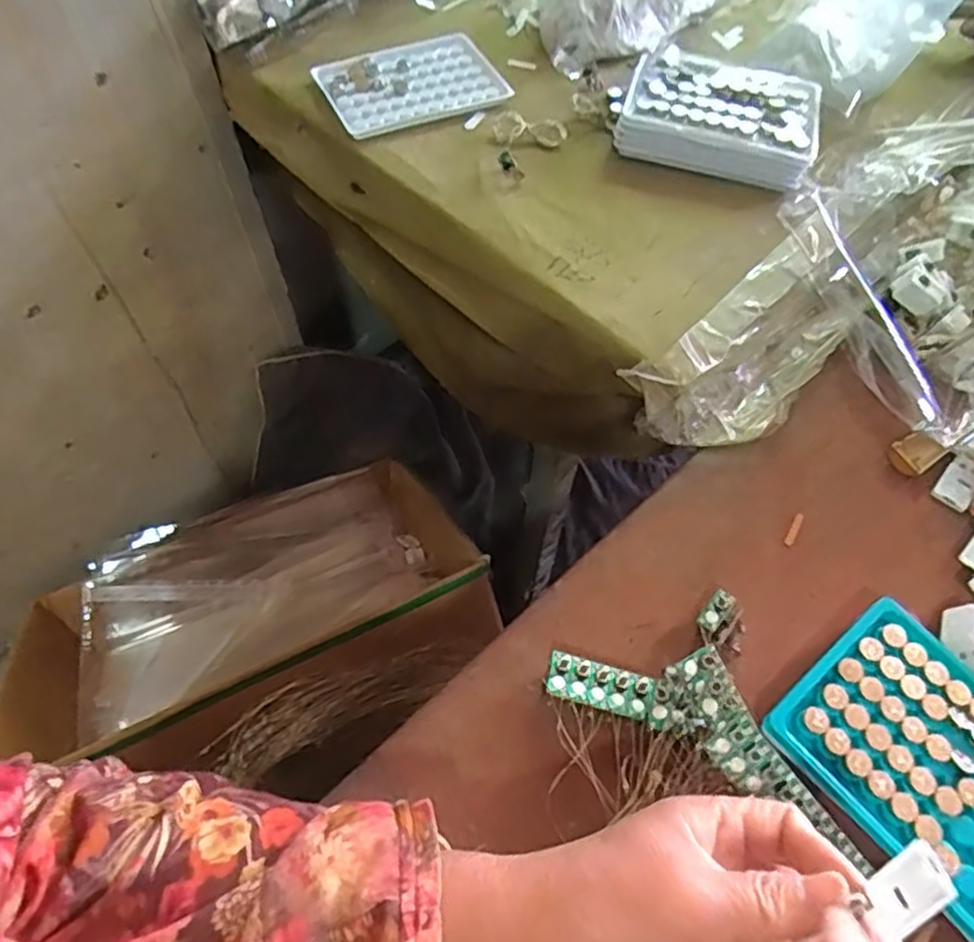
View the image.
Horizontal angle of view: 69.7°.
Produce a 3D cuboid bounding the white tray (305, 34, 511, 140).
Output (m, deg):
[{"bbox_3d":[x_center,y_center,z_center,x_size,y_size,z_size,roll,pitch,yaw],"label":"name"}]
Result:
[{"bbox_3d":[-0.058,-0.298,0.532,0.130,0.007,0.089,-20,64,-7],"label":"white tray"}]

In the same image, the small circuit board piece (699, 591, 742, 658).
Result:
[{"bbox_3d":[0.119,0.077,0.350,0.024,0.015,0.023,34,64,19],"label":"small circuit board piece"}]

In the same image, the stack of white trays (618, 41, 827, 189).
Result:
[{"bbox_3d":[0.162,-0.250,0.486,0.129,0.027,0.100,16,60,9],"label":"stack of white trays"}]

